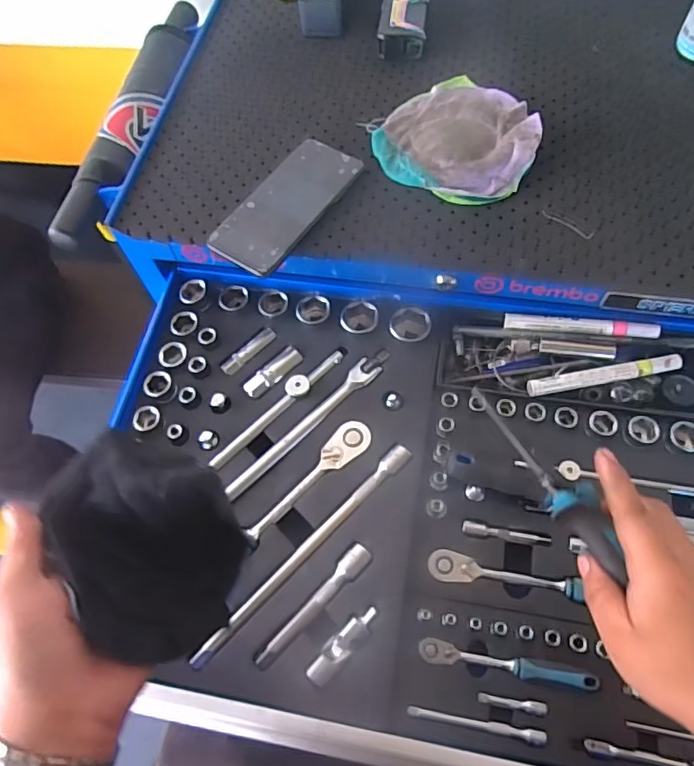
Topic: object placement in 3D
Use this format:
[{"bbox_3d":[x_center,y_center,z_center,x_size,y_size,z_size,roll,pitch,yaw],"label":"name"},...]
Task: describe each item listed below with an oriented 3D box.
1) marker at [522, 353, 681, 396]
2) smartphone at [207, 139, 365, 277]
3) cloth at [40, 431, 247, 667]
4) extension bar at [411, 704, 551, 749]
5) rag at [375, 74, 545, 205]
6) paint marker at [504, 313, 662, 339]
[{"bbox_3d":[0.240,-0.005,0.506,0.142,0.016,0.017,-9,62,-1],"label":"marker"},{"bbox_3d":[-0.058,-0.174,0.525,0.075,0.009,0.161,30,69,18],"label":"smartphone"},{"bbox_3d":[-0.122,0.096,0.342,0.096,0.069,0.126,-38,67,-15],"label":"cloth"},{"bbox_3d":[0.095,0.253,0.399,0.099,0.007,0.009,7,63,8],"label":"extension bar"},{"bbox_3d":[0.117,-0.252,0.546,0.155,0.027,0.152,32,69,19],"label":"rag"},{"bbox_3d":[0.228,-0.055,0.531,0.141,0.019,0.013,7,63,8],"label":"paint marker"}]

